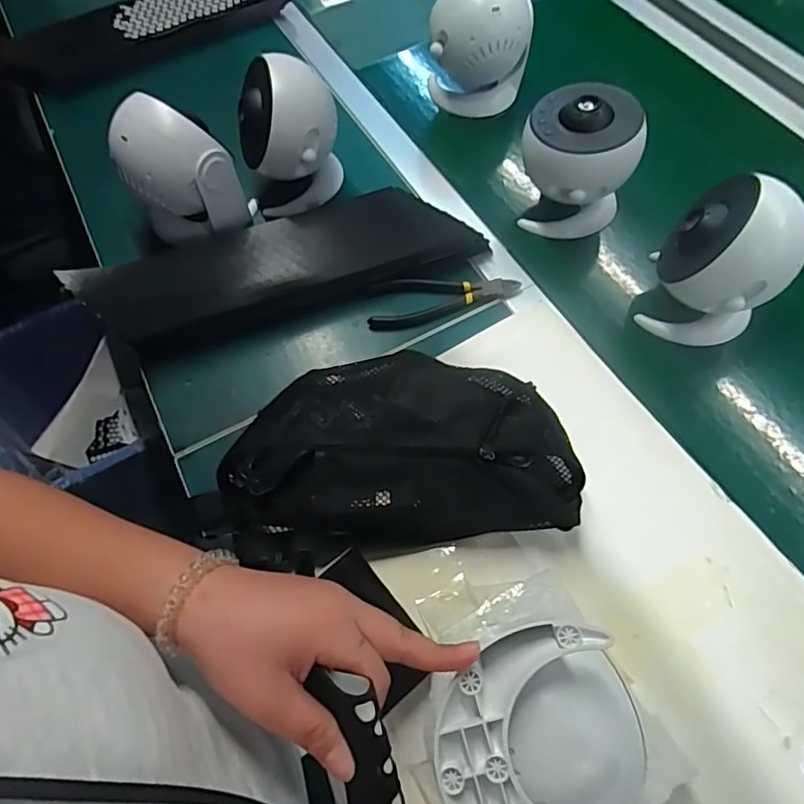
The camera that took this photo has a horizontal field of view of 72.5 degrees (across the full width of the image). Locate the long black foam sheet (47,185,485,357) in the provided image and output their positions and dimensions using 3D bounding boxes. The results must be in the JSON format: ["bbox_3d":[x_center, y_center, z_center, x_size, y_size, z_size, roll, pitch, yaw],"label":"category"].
[{"bbox_3d":[-0.124,-0.146,0.563,0.384,0.043,0.118,-20,65,-7],"label":"long black foam sheet"}]

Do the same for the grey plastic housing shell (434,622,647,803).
[{"bbox_3d":[0.072,0.174,0.275,0.104,0.035,0.109,-1,64,2],"label":"grey plastic housing shell"}]

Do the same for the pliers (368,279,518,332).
[{"bbox_3d":[0.039,-0.111,0.558,0.153,0.008,0.053,-16,65,-5],"label":"pliers"}]

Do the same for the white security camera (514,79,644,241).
[{"bbox_3d":[0.176,-0.244,0.557,0.104,0.105,0.087,5,65,5],"label":"white security camera"}]

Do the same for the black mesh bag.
[{"bbox_3d":[-0.007,0.033,0.457,0.278,0.055,0.165,-6,64,-1],"label":"black mesh bag"}]

